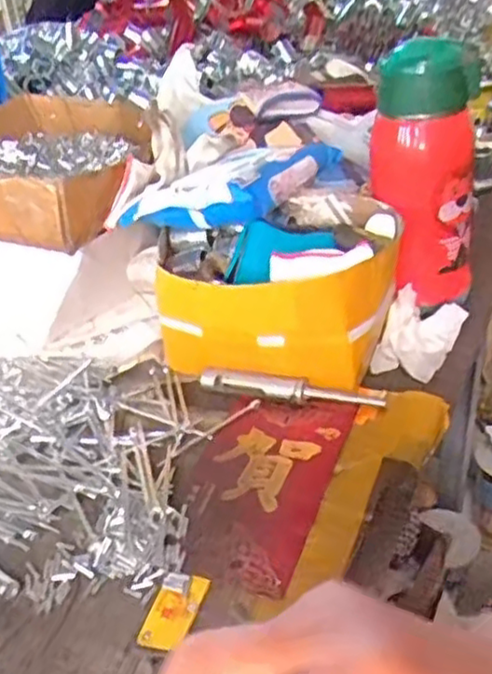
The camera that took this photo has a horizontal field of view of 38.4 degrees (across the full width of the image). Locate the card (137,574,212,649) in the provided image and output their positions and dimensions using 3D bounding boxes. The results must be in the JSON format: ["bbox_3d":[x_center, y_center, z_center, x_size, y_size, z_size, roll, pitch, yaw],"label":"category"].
[{"bbox_3d":[-0.038,0.142,0.370,0.024,0.004,0.044,10,38,19],"label":"card"}]

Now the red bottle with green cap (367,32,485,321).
[{"bbox_3d":[0.135,-0.115,0.530,0.076,0.196,0.063,-7,9,-3],"label":"red bottle with green cap"}]

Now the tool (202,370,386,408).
[{"bbox_3d":[0.030,0.037,0.496,0.131,0.012,0.015,8,37,17],"label":"tool"}]

